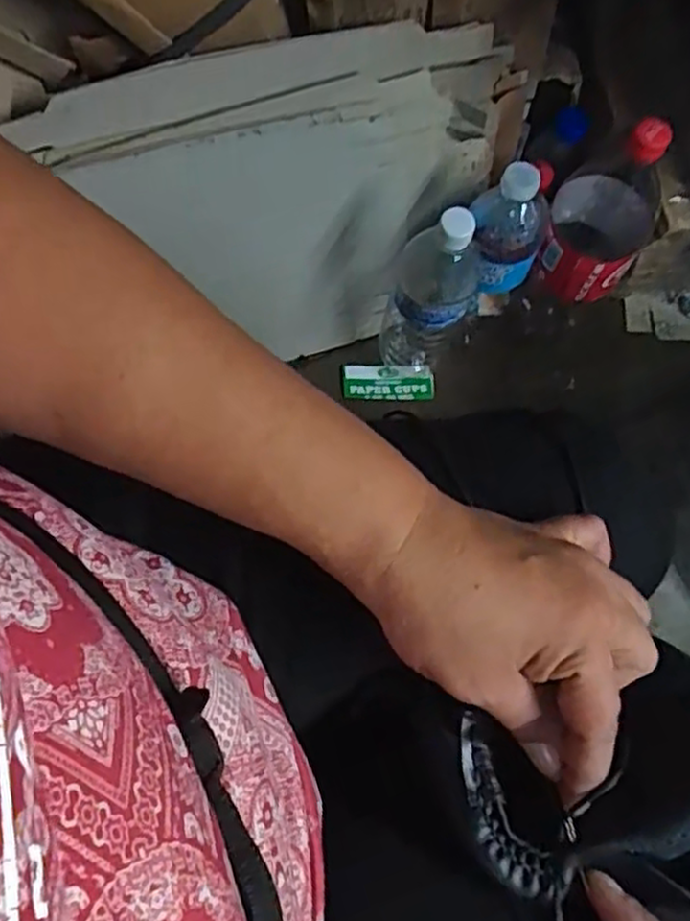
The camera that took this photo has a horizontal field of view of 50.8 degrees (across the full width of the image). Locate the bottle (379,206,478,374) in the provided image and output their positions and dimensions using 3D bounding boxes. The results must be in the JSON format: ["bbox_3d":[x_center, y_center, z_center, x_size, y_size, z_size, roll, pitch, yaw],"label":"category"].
[{"bbox_3d":[0.083,-0.169,0.735,0.084,0.264,0.086,0,73,1],"label":"bottle"}]

